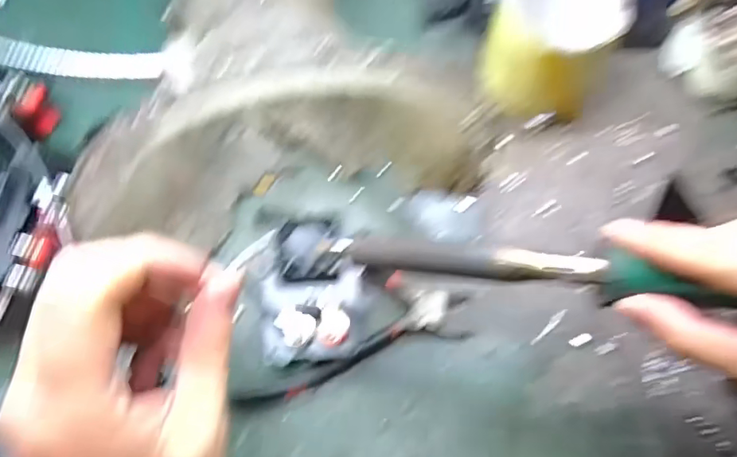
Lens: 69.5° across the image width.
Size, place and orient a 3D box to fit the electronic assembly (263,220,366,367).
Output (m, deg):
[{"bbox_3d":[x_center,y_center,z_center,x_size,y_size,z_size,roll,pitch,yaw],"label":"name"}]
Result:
[{"bbox_3d":[-0.033,0.037,0.318,0.057,0.028,0.083,-3,65,-4],"label":"electronic assembly"}]

